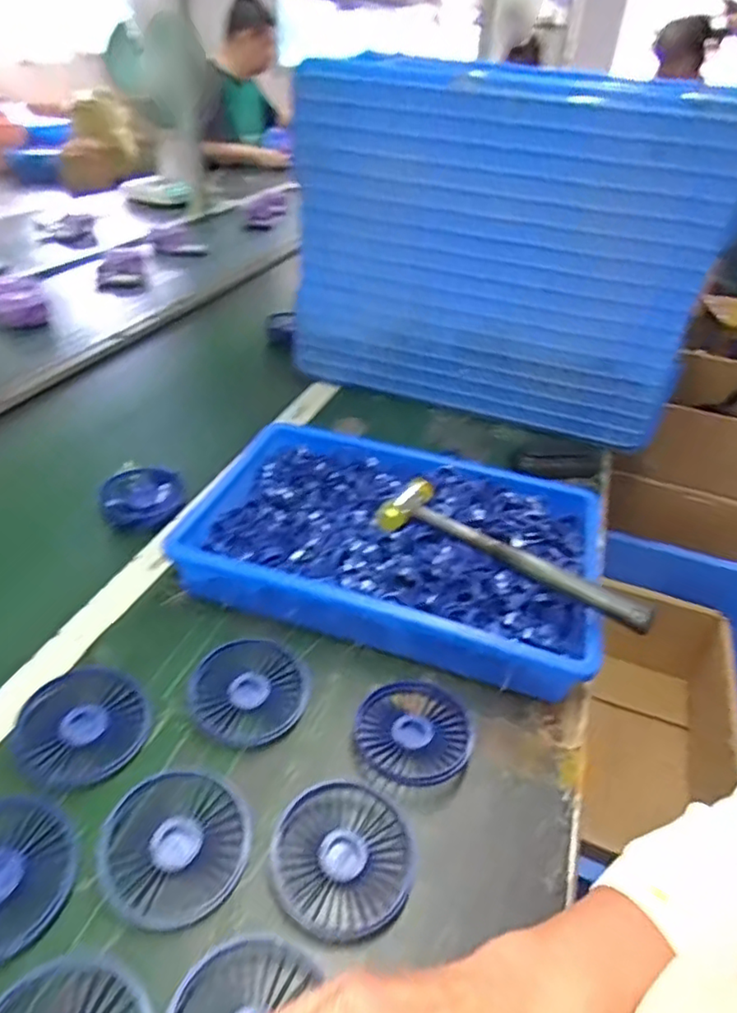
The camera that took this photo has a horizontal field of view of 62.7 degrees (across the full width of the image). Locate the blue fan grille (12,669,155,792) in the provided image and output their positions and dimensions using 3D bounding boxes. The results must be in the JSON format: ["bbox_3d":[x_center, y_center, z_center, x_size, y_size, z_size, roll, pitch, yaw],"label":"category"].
[{"bbox_3d":[-0.203,0.157,0.434,0.087,0.012,0.086,9,38,-7],"label":"blue fan grille"}]

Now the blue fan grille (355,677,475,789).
[{"bbox_3d":[0.034,0.172,0.460,0.084,0.018,0.081,2,37,-2],"label":"blue fan grille"}]

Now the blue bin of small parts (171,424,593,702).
[{"bbox_3d":[0.024,0.028,0.585,0.368,0.070,0.239,13,38,11],"label":"blue bin of small parts"}]

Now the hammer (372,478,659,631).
[{"bbox_3d":[0.122,0.035,0.515,0.237,0.028,0.049,24,42,24],"label":"hammer"}]

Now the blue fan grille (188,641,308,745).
[{"bbox_3d":[-0.093,0.143,0.468,0.084,0.021,0.083,2,37,-2],"label":"blue fan grille"}]

